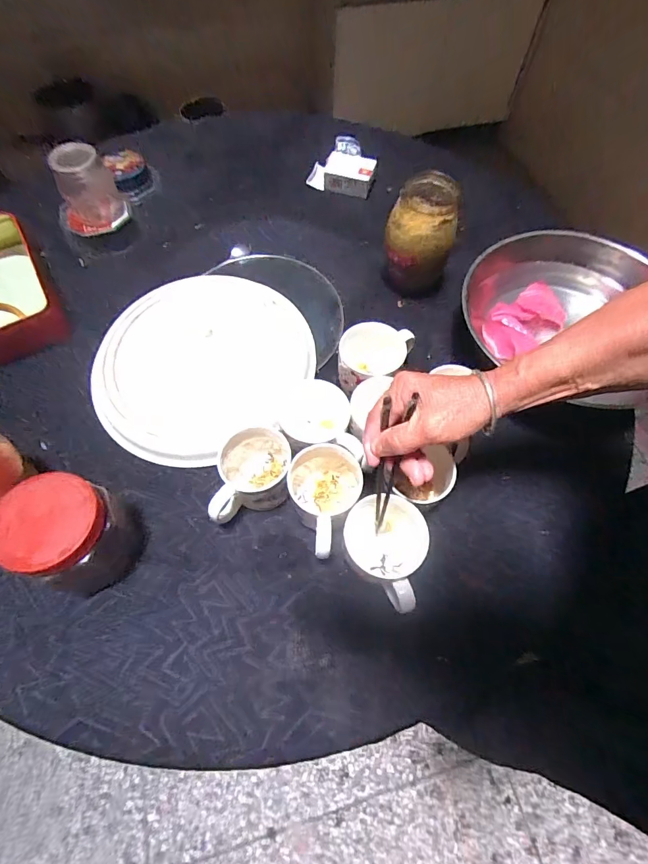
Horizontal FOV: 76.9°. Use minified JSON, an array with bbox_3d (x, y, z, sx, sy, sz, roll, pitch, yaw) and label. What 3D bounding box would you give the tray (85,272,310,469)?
[{"bbox_3d":[-0.171,-0.104,0.581,0.309,0.041,0.282,-35,69,-18],"label":"tray"}]

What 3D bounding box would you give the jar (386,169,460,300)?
[{"bbox_3d":[0.143,-0.290,0.622,0.098,0.148,0.088,9,63,3],"label":"jar"}]

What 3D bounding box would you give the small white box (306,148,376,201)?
[{"bbox_3d":[0.034,-0.503,0.791,0.126,0.039,0.081,11,63,4],"label":"small white box"}]

